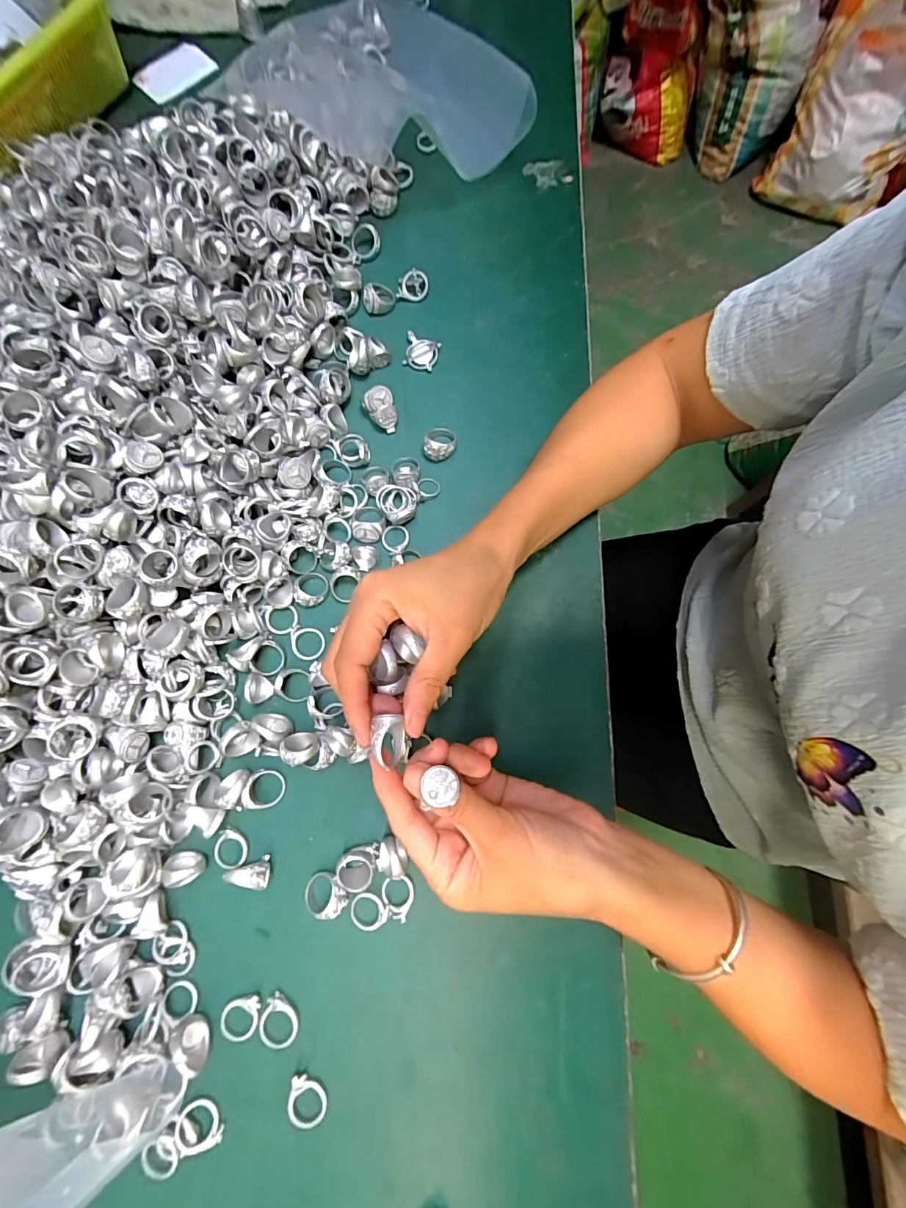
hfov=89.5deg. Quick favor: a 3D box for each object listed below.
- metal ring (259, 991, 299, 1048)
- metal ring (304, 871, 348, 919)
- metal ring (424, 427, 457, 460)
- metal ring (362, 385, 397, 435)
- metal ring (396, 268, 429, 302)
[{"bbox_3d":[-0.106,0.253,0.275,0.022,0.004,0.027,-42,80,-9],"label":"metal ring"},{"bbox_3d":[-0.080,0.182,0.286,0.027,0.015,0.023,38,80,8],"label":"metal ring"},{"bbox_3d":[-0.010,-0.126,0.357,0.024,0.018,0.028,4,77,1],"label":"metal ring"},{"bbox_3d":[-0.056,-0.152,0.359,0.022,0.020,0.028,-27,78,-6],"label":"metal ring"},{"bbox_3d":[-0.035,-0.272,0.388,0.026,0.014,0.018,-2,77,0],"label":"metal ring"}]

